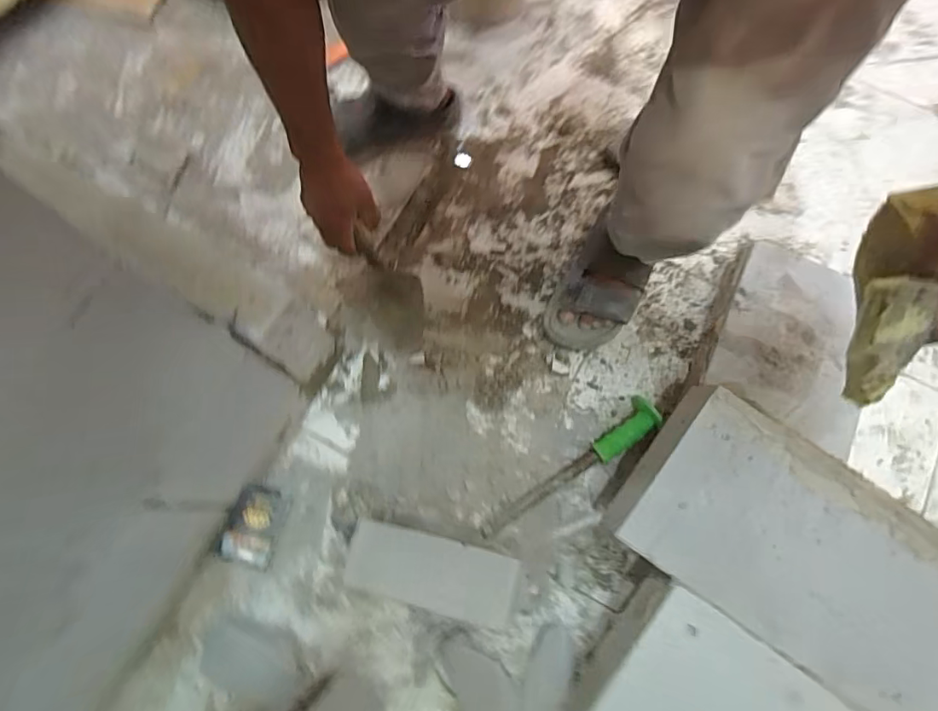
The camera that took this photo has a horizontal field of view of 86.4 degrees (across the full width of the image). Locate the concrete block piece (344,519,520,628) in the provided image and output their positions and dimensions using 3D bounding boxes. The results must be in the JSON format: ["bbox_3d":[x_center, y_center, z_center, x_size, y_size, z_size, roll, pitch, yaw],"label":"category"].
[{"bbox_3d":[-0.047,0.280,0.643,0.219,0.036,0.086,21,74,-10],"label":"concrete block piece"}]

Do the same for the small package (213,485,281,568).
[{"bbox_3d":[-0.285,0.223,0.658,0.065,0.010,0.095,20,65,-17],"label":"small package"}]

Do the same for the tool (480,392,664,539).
[{"bbox_3d":[0.139,0.160,0.680,0.285,0.048,0.041,-36,76,-10],"label":"tool"}]

